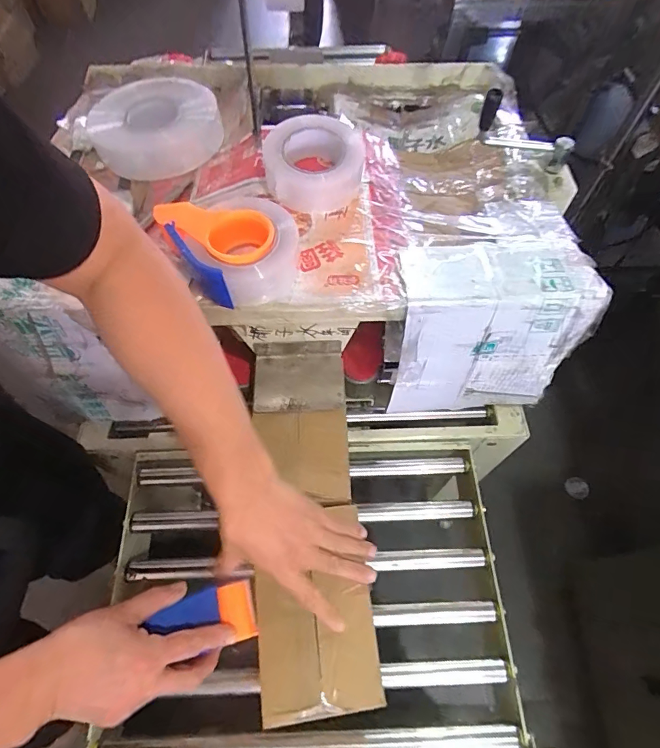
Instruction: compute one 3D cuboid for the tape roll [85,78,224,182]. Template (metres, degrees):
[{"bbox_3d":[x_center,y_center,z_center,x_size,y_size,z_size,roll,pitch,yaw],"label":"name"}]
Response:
[{"bbox_3d":[-0.259,-0.377,0.662,0.183,0.067,0.165,-2,61,-1],"label":"tape roll"}]

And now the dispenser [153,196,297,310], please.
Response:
[{"bbox_3d":[-0.116,-0.142,0.506,0.148,0.056,0.114,-5,61,-3],"label":"dispenser"}]

